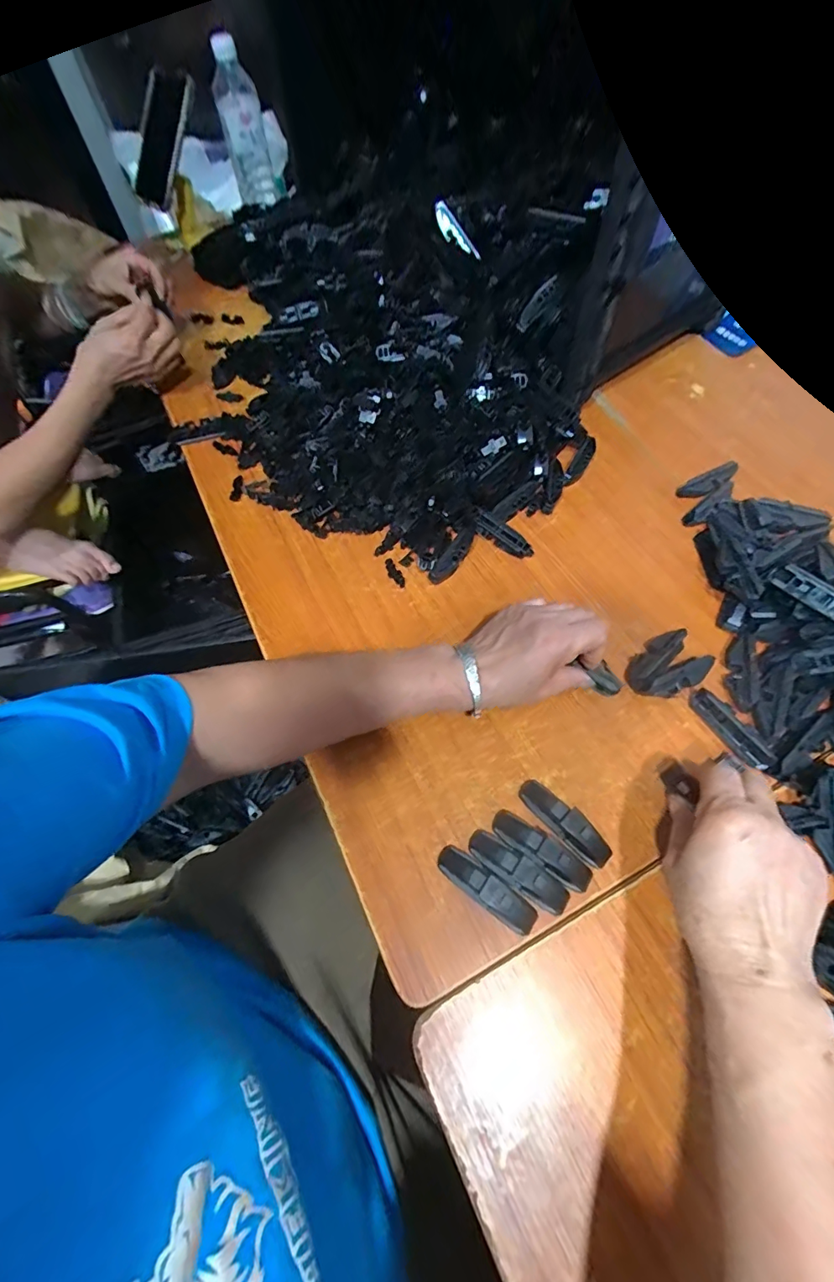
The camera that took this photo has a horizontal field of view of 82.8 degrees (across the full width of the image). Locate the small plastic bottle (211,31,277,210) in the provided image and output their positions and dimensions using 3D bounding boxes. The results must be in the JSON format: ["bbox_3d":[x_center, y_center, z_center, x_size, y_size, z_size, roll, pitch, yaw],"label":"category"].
[{"bbox_3d":[-0.307,-0.907,0.844,0.072,0.214,0.073,-13,22,-6],"label":"small plastic bottle"}]

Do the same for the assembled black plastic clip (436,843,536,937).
[{"bbox_3d":[0.049,0.177,0.338,0.077,0.024,0.021,35,67,18],"label":"assembled black plastic clip"}]

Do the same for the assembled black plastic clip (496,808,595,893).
[{"bbox_3d":[0.092,0.155,0.349,0.077,0.024,0.022,35,67,18],"label":"assembled black plastic clip"}]

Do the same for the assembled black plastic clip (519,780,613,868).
[{"bbox_3d":[0.113,0.136,0.359,0.021,0.025,0.076,-41,68,-19],"label":"assembled black plastic clip"}]

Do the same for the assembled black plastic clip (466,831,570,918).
[{"bbox_3d":[0.074,0.168,0.343,0.077,0.023,0.022,31,66,17],"label":"assembled black plastic clip"}]

